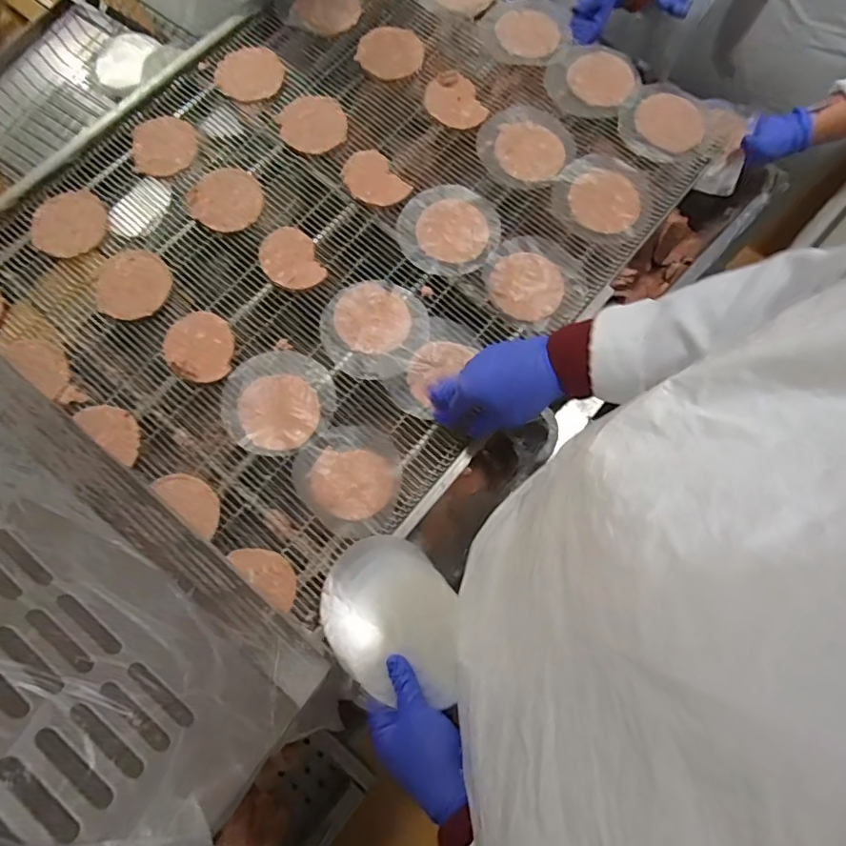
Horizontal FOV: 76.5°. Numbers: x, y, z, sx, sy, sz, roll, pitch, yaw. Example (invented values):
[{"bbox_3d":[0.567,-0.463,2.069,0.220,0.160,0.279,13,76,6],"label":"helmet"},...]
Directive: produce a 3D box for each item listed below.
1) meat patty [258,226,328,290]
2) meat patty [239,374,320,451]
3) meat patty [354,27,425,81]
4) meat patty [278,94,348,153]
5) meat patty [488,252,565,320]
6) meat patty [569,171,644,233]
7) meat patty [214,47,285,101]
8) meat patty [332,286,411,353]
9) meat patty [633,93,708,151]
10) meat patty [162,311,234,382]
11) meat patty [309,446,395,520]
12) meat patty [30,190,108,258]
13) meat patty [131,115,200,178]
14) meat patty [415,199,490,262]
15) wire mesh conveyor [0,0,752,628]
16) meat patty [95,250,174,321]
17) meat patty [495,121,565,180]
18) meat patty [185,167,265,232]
[{"bbox_3d":[-0.159,-0.197,0.644,0.067,0.004,0.087,-21,76,-7],"label":"meat patty"},{"bbox_3d":[-0.158,-0.014,0.591,0.084,0.011,0.084,0,75,-1],"label":"meat patty"},{"bbox_3d":[-0.043,-0.502,0.726,0.088,0.006,0.088,0,75,-1],"label":"meat patty"},{"bbox_3d":[-0.141,-0.385,0.691,0.083,0.007,0.082,-6,75,-3],"label":"meat patty"},{"bbox_3d":[0.123,-0.163,0.635,0.085,0.007,0.081,0,75,-1],"label":"meat patty"},{"bbox_3d":[0.225,-0.274,0.664,0.087,0.006,0.083,0,75,-1],"label":"meat patty"},{"bbox_3d":[-0.229,-0.466,0.715,0.088,0.009,0.091,0,75,-1],"label":"meat patty"},{"bbox_3d":[-0.058,-0.121,0.624,0.085,0.006,0.082,0,75,-1],"label":"meat patty"},{"bbox_3d":[0.323,-0.394,0.696,0.095,0.008,0.088,0,75,-1],"label":"meat patty"},{"bbox_3d":[-0.253,-0.086,0.608,0.073,0.012,0.082,-22,76,-7],"label":"meat patty"},{"bbox_3d":[-0.076,0.064,0.574,0.086,0.008,0.072,7,75,1],"label":"meat patty"},{"bbox_3d":[-0.425,-0.240,0.646,0.089,0.004,0.086,0,75,-1],"label":"meat patty"},{"bbox_3d":[-0.325,-0.350,0.678,0.082,0.004,0.089,-12,75,-4],"label":"meat patty"},{"bbox_3d":[0.037,-0.236,0.654,0.085,0.004,0.081,0,75,-1],"label":"meat patty"},{"bbox_3d":[-0.087,-0.278,0.667,0.609,0.025,0.789,40,78,9],"label":"wire mesh conveyor"},{"bbox_3d":[-0.339,-0.162,0.627,0.082,0.004,0.085,0,75,-1],"label":"meat patty"},{"bbox_3d":[0.136,-0.345,0.682,0.086,0.005,0.083,0,75,-1],"label":"meat patty"},{"bbox_3d":[-0.241,-0.276,0.660,0.090,0.005,0.086,0,75,-1],"label":"meat patty"}]

